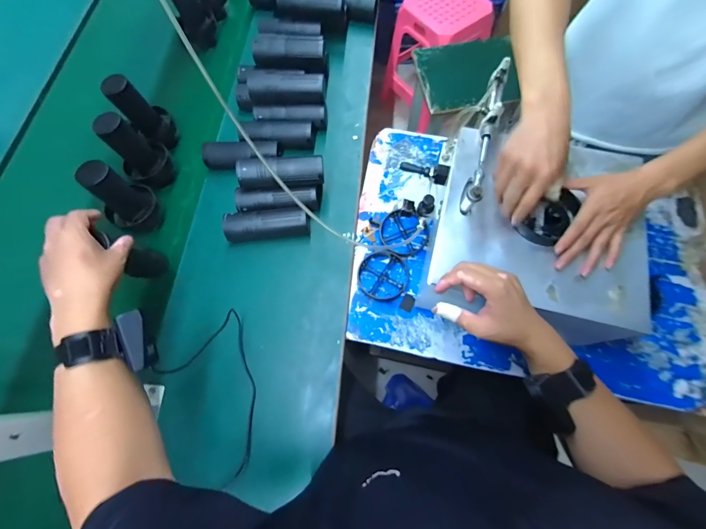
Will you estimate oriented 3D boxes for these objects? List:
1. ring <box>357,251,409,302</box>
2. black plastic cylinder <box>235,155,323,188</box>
[{"bbox_3d":[0.058,0.022,0.636,0.098,0.018,0.102,0,70,1],"label":"ring"},{"bbox_3d":[-0.137,-0.178,0.611,0.160,0.043,0.056,-2,70,1],"label":"black plastic cylinder"}]

